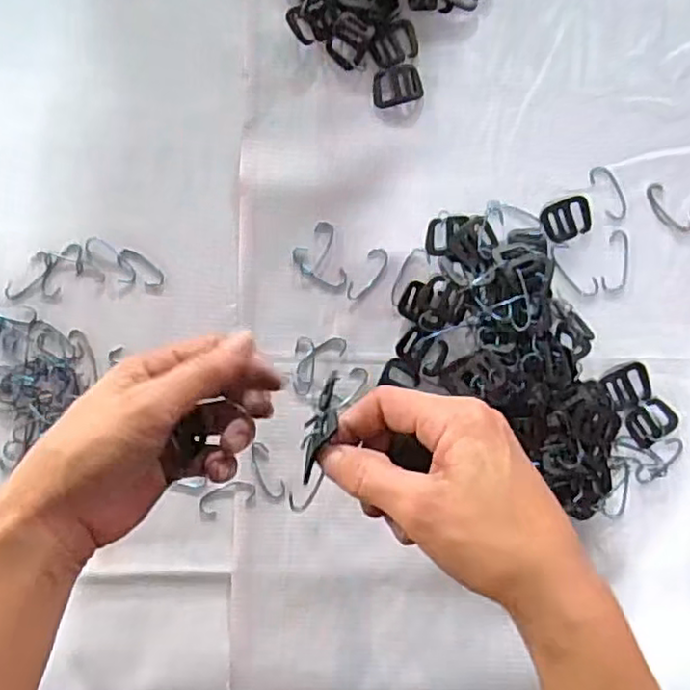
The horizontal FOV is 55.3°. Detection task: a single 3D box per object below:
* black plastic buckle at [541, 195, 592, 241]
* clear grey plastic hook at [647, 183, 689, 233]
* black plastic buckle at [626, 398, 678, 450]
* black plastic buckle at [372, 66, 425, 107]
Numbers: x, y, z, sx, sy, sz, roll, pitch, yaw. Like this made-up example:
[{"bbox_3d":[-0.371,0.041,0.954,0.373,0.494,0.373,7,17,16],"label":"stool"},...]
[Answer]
[{"bbox_3d":[0.147,-0.084,0.434,0.033,0.004,0.025,-16,91,1],"label":"black plastic buckle"},{"bbox_3d":[0.216,-0.090,0.437,0.040,0.004,0.017,38,91,0],"label":"clear grey plastic hook"},{"bbox_3d":[0.203,0.050,0.434,0.031,0.004,0.027,-34,90,1],"label":"black plastic buckle"},{"bbox_3d":[0.034,-0.172,0.435,0.033,0.004,0.025,-13,91,1],"label":"black plastic buckle"}]

